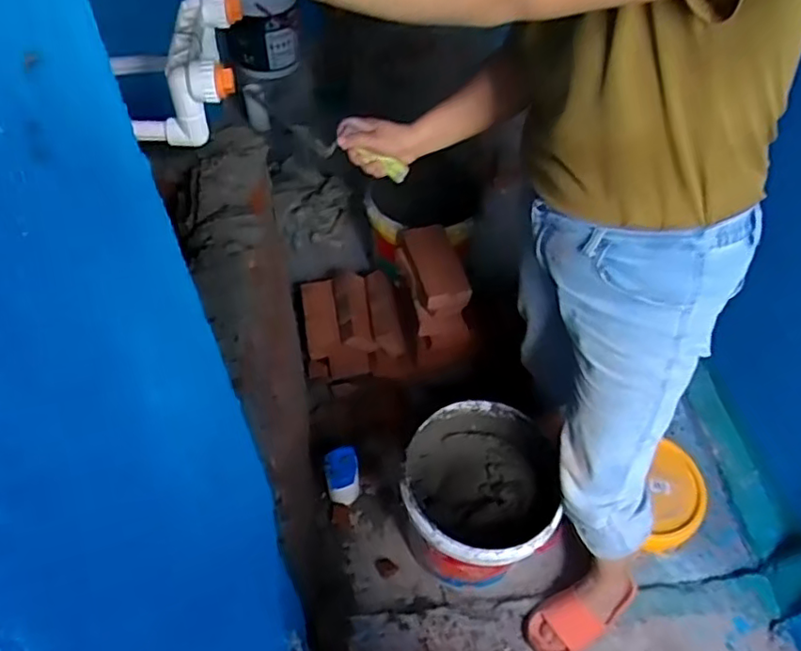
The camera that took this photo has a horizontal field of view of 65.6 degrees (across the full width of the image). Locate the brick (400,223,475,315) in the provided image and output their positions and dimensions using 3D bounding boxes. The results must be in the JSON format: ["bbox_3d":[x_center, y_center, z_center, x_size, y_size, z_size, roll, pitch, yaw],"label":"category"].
[{"bbox_3d":[0.080,-0.137,1.451,0.115,0.055,0.216,-11,55,-11],"label":"brick"}]

